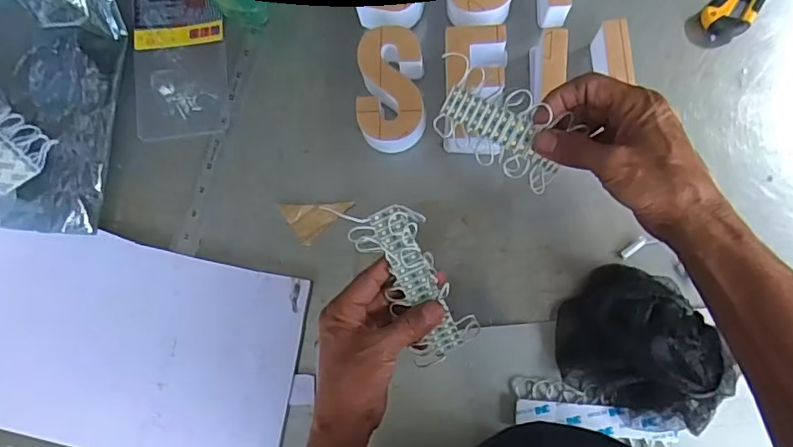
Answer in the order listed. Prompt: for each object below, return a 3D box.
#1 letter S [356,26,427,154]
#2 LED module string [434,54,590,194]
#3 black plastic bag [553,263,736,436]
[{"bbox_3d":[-0.004,-0.125,0.527,0.066,0.045,0.116,-3,82,5],"label":"letter S"},{"bbox_3d":[0.081,-0.077,0.424,0.108,0.028,0.058,36,107,19],"label":"LED module string"},{"bbox_3d":[0.213,0.109,0.467,0.140,0.059,0.114,32,86,9],"label":"black plastic bag"}]

